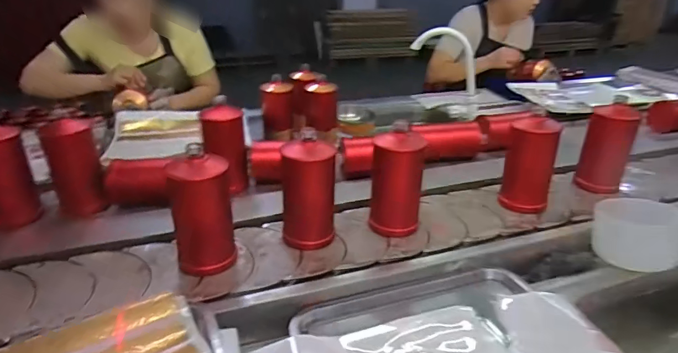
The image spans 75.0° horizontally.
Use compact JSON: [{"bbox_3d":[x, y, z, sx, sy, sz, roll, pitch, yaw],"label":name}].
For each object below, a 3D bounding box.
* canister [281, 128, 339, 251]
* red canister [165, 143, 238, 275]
[{"bbox_3d":[-0.048,0.029,0.708,0.081,0.179,0.076,13,29,26],"label":"canister"},{"bbox_3d":[-0.204,0.059,0.642,0.080,0.182,0.072,2,26,5],"label":"red canister"}]

